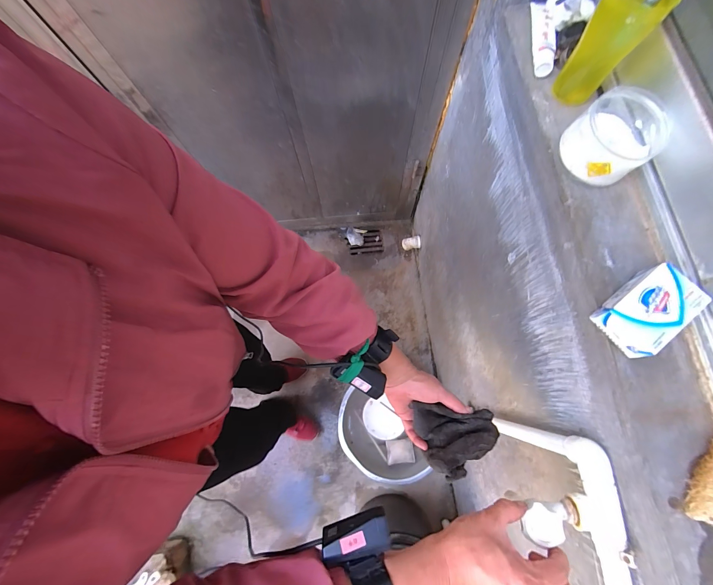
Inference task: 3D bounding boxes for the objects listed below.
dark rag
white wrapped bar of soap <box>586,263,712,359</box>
[{"bbox_3d":[0.144,0.218,0.446,0.111,0.048,0.088,3,76,3],"label":"dark rag"},{"bbox_3d":[0.345,0.019,0.359,0.108,0.039,0.067,-33,77,-6],"label":"white wrapped bar of soap"}]

